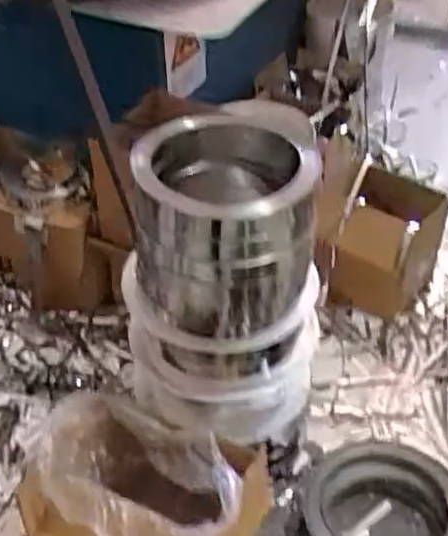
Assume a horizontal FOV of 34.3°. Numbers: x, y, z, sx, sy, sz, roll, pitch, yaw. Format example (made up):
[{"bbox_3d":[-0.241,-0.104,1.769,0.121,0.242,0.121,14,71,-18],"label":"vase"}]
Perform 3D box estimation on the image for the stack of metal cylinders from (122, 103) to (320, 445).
[{"bbox_3d":[-0.008,0.016,1.078,0.267,0.436,0.253,-2,40,-2],"label":"stack of metal cylinders"}]

